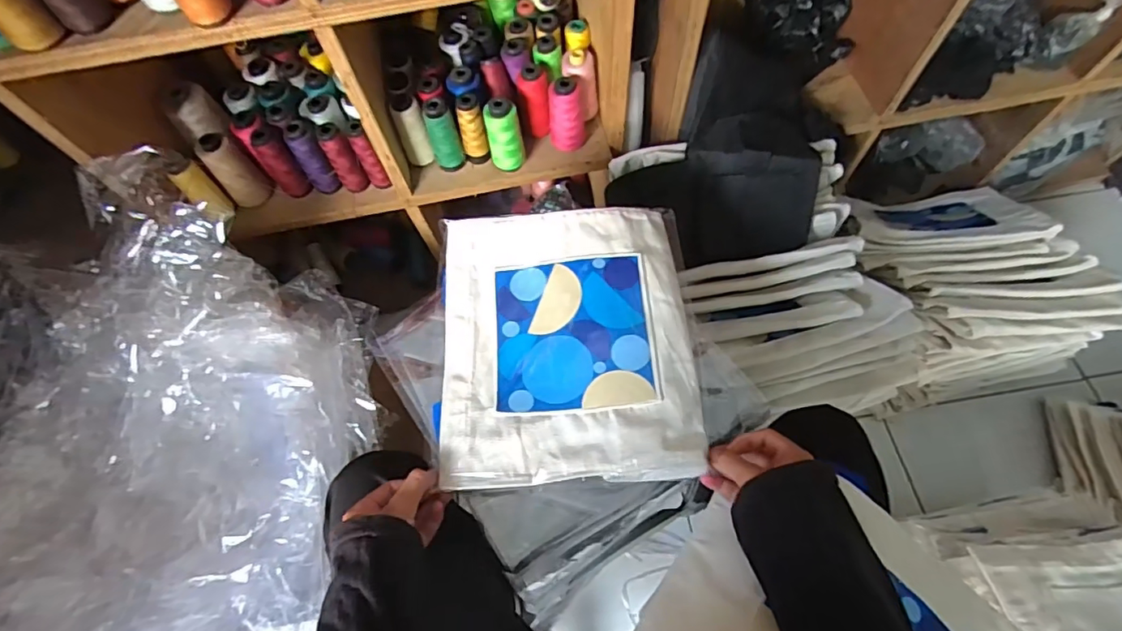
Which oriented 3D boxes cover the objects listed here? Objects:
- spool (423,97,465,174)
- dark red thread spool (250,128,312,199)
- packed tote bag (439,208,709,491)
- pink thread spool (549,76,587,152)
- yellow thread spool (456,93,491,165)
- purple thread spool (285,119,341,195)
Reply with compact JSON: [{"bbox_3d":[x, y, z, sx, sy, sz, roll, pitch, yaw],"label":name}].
[{"bbox_3d":[-0.174,-0.266,0.798,0.041,0.119,0.042,-1,65,2],"label":"spool"},{"bbox_3d":[-0.414,-0.224,0.788,0.043,0.104,0.054,-36,68,-13],"label":"dark red thread spool"},{"bbox_3d":[0.006,0.017,0.527,0.248,0.027,0.282,-3,65,1],"label":"packed tote bag"},{"bbox_3d":[0.009,-0.302,0.802,0.054,0.108,0.045,-2,65,2],"label":"pink thread spool"},{"bbox_3d":[-0.132,-0.276,0.794,0.034,0.111,0.033,-1,65,2],"label":"yellow thread spool"},{"bbox_3d":[-0.367,-0.231,0.787,0.039,0.108,0.043,-36,68,-13],"label":"purple thread spool"}]

